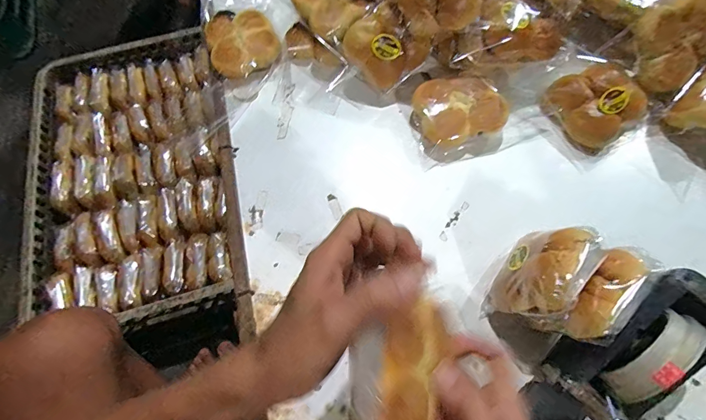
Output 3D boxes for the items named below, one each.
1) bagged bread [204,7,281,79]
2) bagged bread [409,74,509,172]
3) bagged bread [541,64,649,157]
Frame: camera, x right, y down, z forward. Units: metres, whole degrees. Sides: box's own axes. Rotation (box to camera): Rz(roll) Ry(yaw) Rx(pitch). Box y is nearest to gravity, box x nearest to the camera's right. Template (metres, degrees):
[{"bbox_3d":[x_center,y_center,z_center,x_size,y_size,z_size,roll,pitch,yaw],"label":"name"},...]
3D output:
[{"bbox_3d":[-0.175,-0.262,0.589,0.109,0.040,0.110,-18,68,-5],"label":"bagged bread"},{"bbox_3d":[0.142,-0.130,0.521,0.117,0.042,0.113,-16,68,-4],"label":"bagged bread"},{"bbox_3d":[0.335,-0.144,0.512,0.106,0.051,0.115,-1,68,2],"label":"bagged bread"}]

